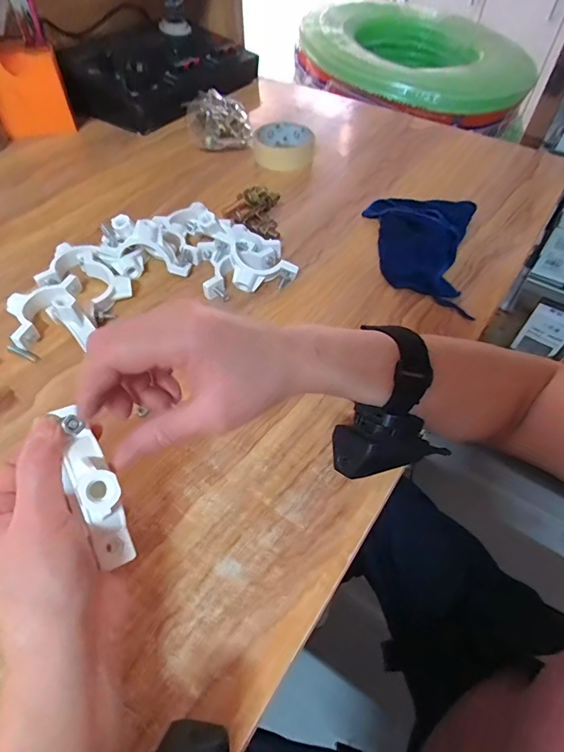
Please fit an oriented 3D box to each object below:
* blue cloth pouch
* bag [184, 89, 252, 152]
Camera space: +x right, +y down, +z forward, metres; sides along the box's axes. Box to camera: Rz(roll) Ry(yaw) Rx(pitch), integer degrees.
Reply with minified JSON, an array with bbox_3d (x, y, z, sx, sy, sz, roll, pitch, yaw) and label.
[{"bbox_3d":[0.150,-0.149,0.463,0.115,0.029,0.174,12,53,8],"label":"blue cloth pouch"},{"bbox_3d":[-0.095,-0.382,0.631,0.094,0.036,0.121,-6,53,-6],"label":"bag"}]

